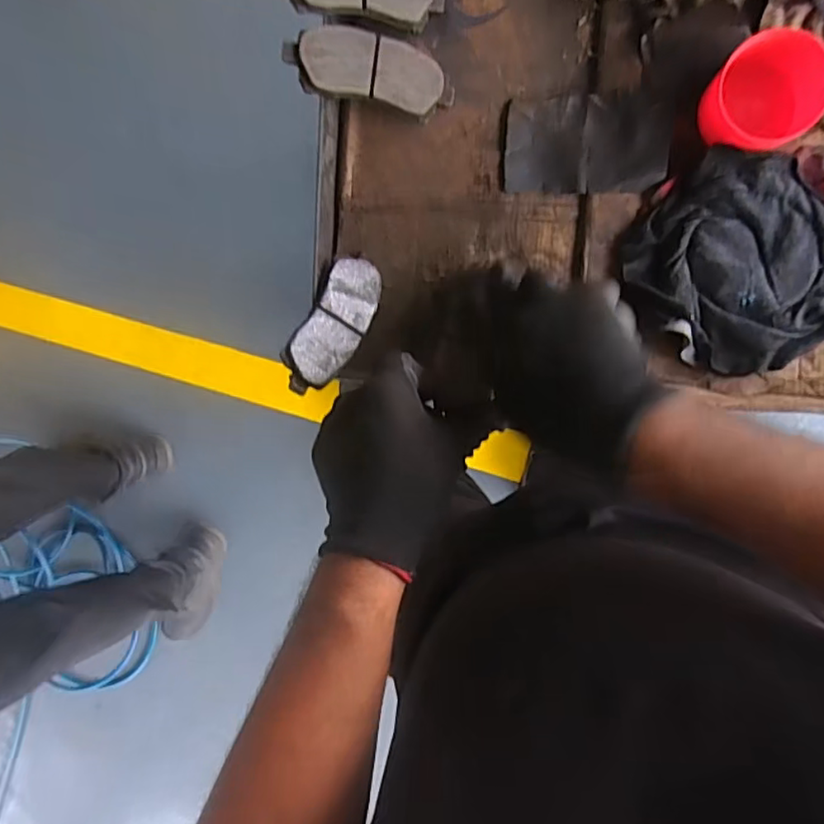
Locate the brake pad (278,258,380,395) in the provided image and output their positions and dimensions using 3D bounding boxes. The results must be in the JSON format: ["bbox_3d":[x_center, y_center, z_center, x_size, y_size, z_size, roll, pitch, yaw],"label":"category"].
[{"bbox_3d":[-0.058,-0.065,0.445,0.045,0.011,0.112,34,70,-23],"label":"brake pad"}]

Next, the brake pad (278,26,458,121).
[{"bbox_3d":[-0.028,-0.247,0.433,0.122,0.015,0.046,6,96,-17],"label":"brake pad"}]

